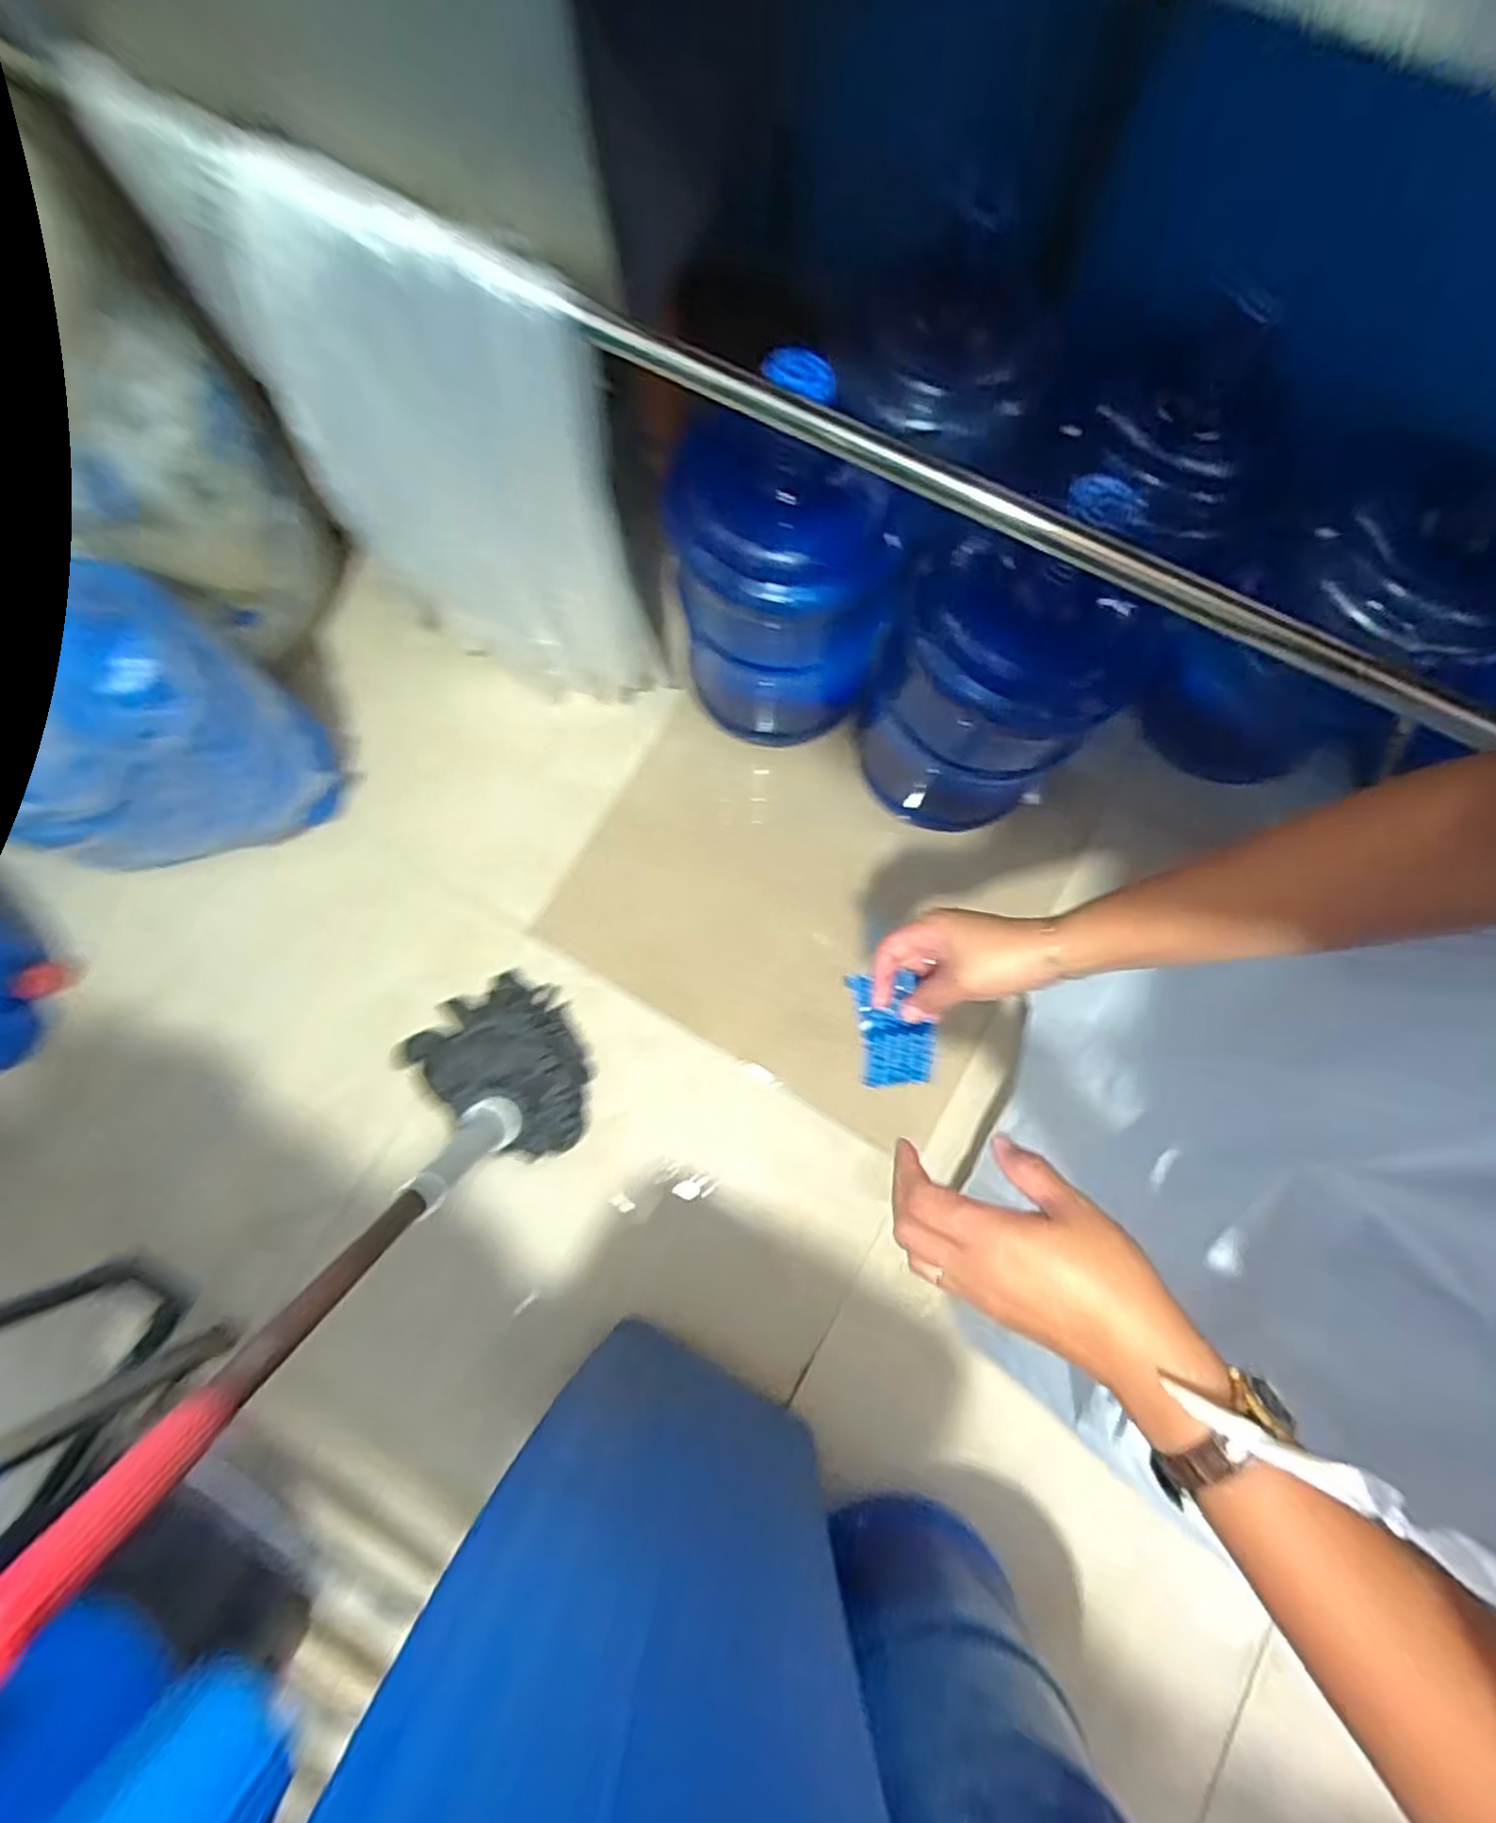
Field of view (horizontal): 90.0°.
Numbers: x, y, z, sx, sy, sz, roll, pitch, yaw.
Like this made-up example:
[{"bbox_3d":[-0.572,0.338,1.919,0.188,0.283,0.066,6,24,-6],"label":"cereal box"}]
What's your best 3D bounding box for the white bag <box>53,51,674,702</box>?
[{"bbox_3d":[-0.275,-0.411,0.788,0.315,0.524,0.125,23,79,4],"label":"white bag"}]

